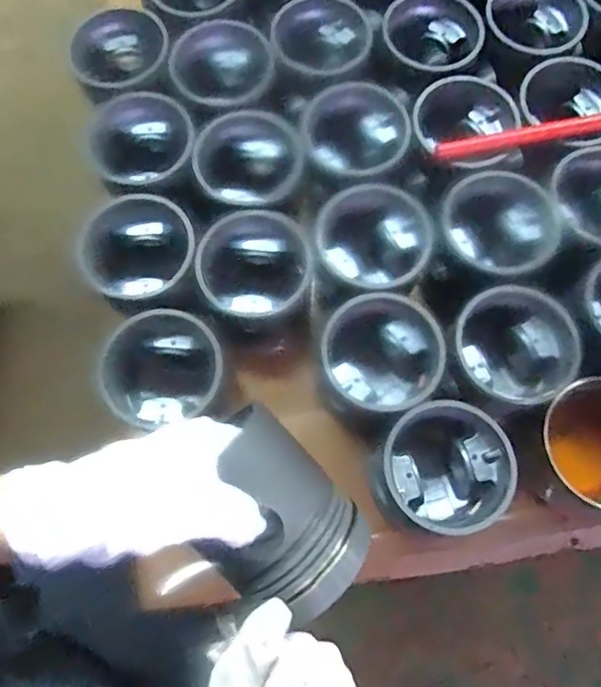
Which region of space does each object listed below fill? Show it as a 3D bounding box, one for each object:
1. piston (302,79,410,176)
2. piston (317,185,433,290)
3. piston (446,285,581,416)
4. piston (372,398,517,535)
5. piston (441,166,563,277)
[{"bbox_3d":[0.047,-0.171,0.493,0.085,0.064,0.090,-3,72,0],"label":"piston"},{"bbox_3d":[0.063,-0.077,0.462,0.079,0.068,0.086,24,74,8],"label":"piston"},{"bbox_3d":[0.161,0.010,0.437,0.082,0.073,0.086,-21,73,-6],"label":"piston"},{"bbox_3d":[0.103,0.099,0.426,0.094,0.104,0.089,34,76,11],"label":"piston"},{"bbox_3d":[0.160,-0.090,0.458,0.084,0.052,0.087,-24,73,-7],"label":"piston"}]

